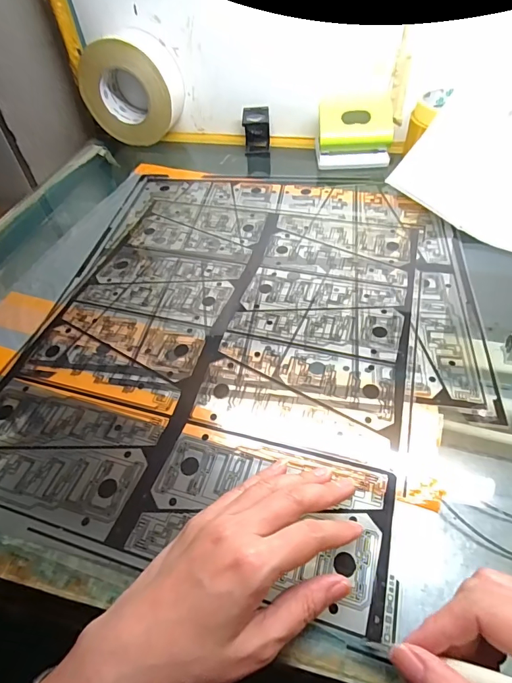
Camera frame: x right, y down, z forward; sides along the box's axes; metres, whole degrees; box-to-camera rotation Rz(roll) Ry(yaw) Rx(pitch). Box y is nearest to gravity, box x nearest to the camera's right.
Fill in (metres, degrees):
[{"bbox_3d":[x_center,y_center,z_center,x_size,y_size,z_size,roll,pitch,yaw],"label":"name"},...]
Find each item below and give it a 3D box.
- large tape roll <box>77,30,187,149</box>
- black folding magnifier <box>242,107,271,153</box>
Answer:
[{"bbox_3d":[-0.187,-0.383,0.606,0.134,0.132,0.062,8,51,12],"label":"large tape roll"},{"bbox_3d":[0.002,-0.323,0.611,0.039,0.055,0.033,-4,49,3],"label":"black folding magnifier"}]

